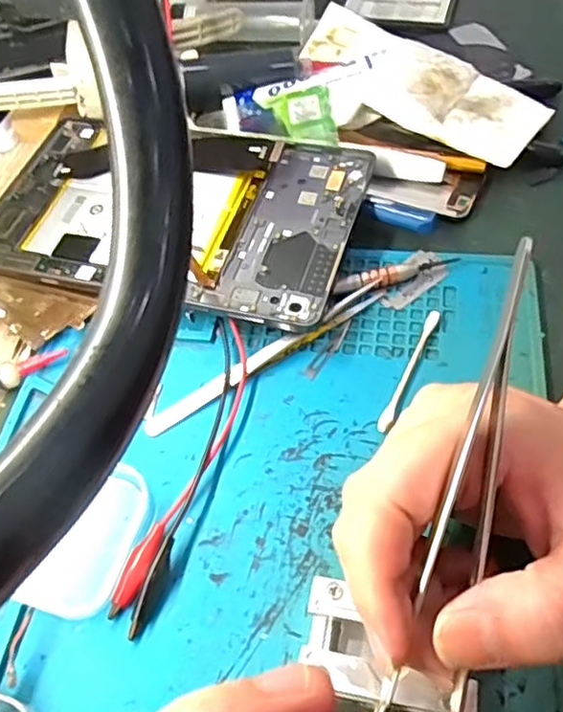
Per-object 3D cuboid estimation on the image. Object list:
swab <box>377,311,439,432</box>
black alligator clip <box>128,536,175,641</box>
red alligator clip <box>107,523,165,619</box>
[{"bbox_3d":[0.061,0.006,0.303,0.005,0.005,0.071,21,61,17],"label":"swab"},{"bbox_3d":[-0.051,0.092,0.255,0.008,0.006,0.039,15,59,14],"label":"black alligator clip"},{"bbox_3d":[-0.058,0.086,0.258,0.009,0.006,0.038,17,60,15],"label":"red alligator clip"}]

